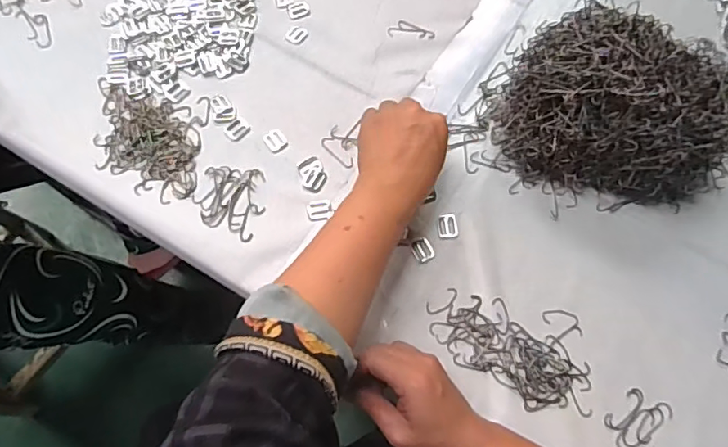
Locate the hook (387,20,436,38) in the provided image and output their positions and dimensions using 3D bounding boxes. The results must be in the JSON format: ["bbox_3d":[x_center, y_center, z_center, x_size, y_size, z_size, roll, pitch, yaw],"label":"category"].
[{"bbox_3d":[0.051,-0.211,0.580,0.049,0.004,0.021,4,72,1],"label":"hook"}]

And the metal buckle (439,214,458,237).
[{"bbox_3d":[0.081,0.001,0.513,0.017,0.004,0.023,-4,72,-2],"label":"metal buckle"}]

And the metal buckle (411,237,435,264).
[{"bbox_3d":[0.055,0.025,0.504,0.017,0.004,0.022,-25,74,-8],"label":"metal buckle"}]

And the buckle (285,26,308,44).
[{"bbox_3d":[-0.073,-0.204,0.576,0.020,0.004,0.022,30,74,9],"label":"buckle"}]

